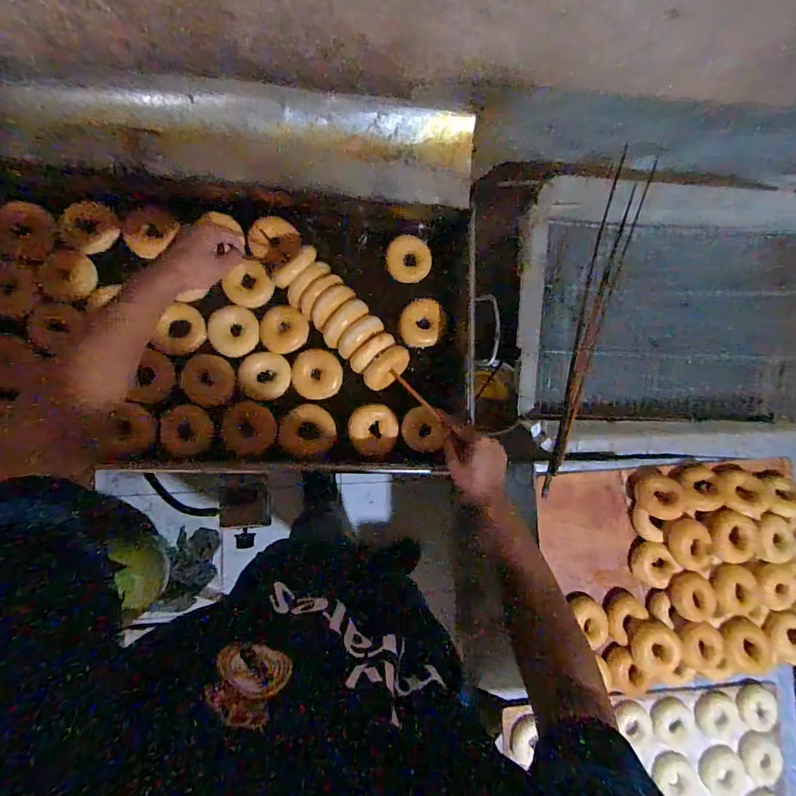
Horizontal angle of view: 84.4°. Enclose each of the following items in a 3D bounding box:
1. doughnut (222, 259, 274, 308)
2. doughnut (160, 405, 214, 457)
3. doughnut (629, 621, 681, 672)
[{"bbox_3d":[-0.275,-0.207,0.807,0.082,0.026,0.078,1,84,-7],"label":"doughnut"},{"bbox_3d":[-0.358,0.056,0.748,0.074,0.030,0.084,1,84,-7],"label":"doughnut"},{"bbox_3d":[0.492,0.472,0.834,0.088,0.027,0.084,1,84,-7],"label":"doughnut"}]

